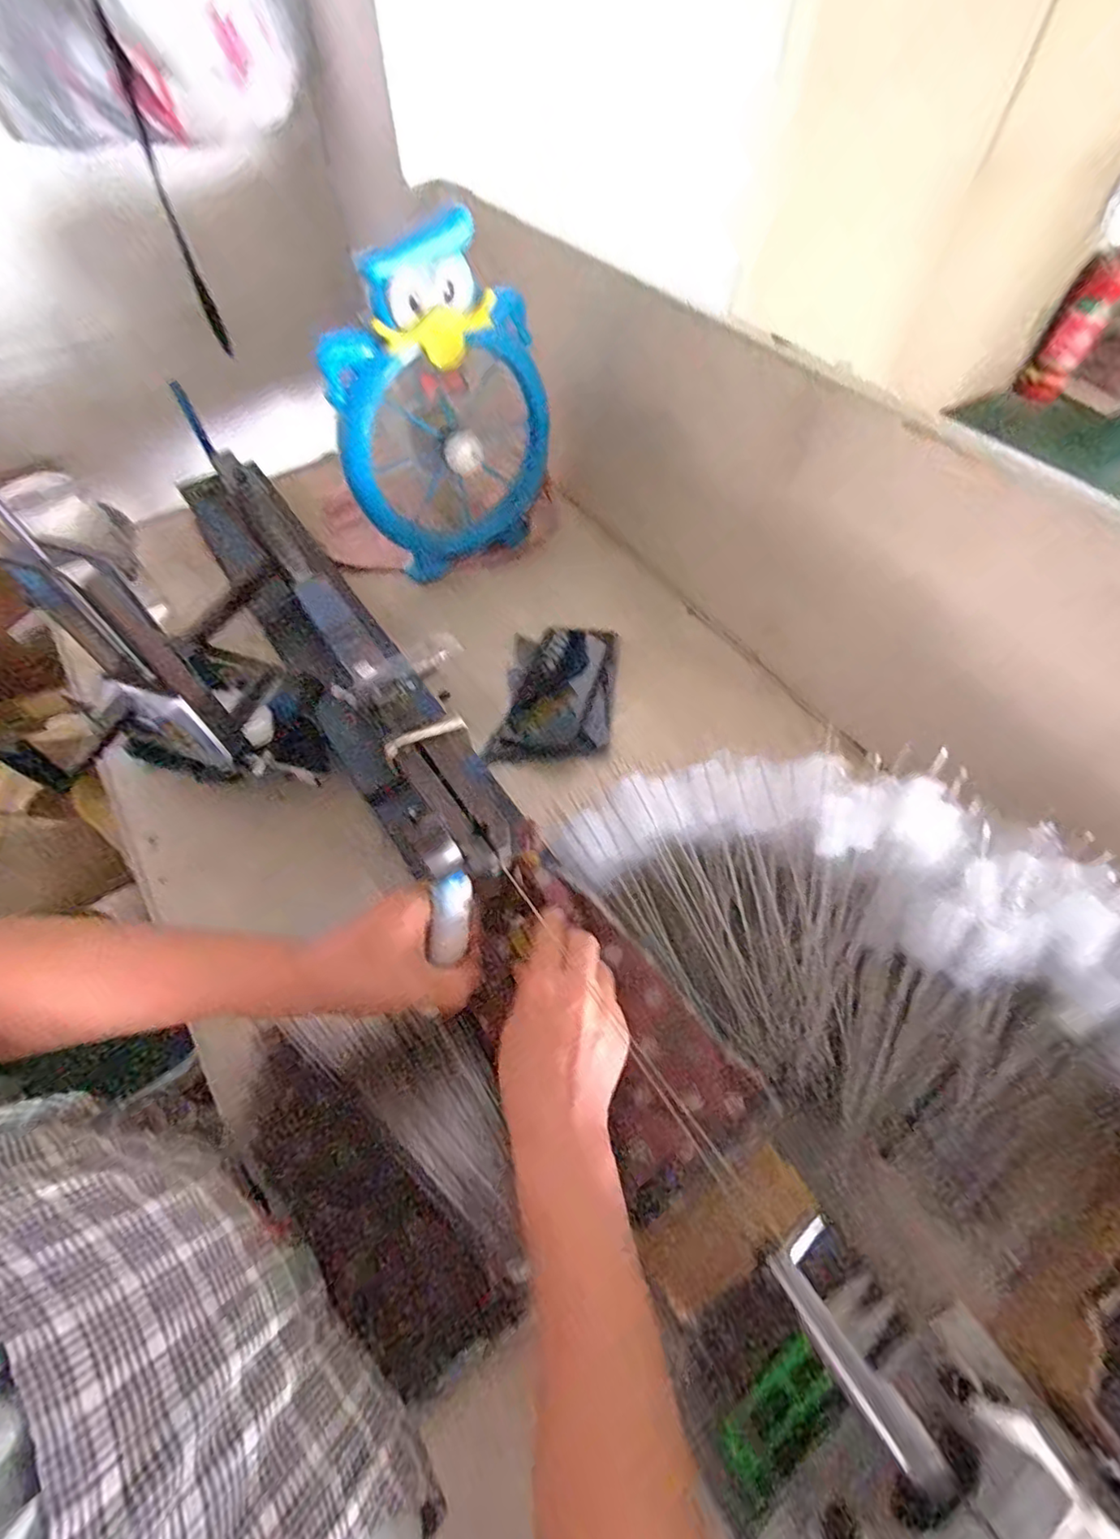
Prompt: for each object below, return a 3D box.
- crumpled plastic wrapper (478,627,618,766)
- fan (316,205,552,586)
[{"bbox_3d":[-0.003,-0.081,0.606,0.115,0.046,0.159,5,58,3],"label":"crumpled plastic wrapper"},{"bbox_3d":[-0.121,-0.365,0.627,0.220,0.288,0.101,-22,60,-13],"label":"fan"}]

